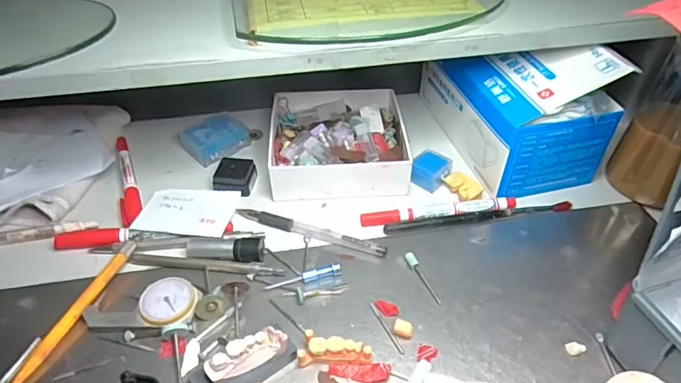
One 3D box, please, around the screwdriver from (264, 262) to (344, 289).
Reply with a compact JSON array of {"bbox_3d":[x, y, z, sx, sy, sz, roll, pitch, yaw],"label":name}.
[{"bbox_3d":[-0.028,0.065,0.352,0.058,0.009,0.008,-11,44,-10],"label":"screwdriver"}]

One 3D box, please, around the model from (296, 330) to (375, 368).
[{"bbox_3d":[-0.004,0.101,0.304,0.047,0.016,0.018,-2,43,-1],"label":"model"}]

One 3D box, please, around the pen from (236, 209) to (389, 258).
[{"bbox_3d":[-0.025,0.031,0.389,0.131,0.009,0.015,14,45,16],"label":"pen"}]

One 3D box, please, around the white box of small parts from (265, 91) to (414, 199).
[{"bbox_3d":[-0.002,-0.051,0.456,0.130,0.034,0.144,-1,43,0],"label":"white box of small parts"}]

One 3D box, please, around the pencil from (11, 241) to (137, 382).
[{"bbox_3d":[-0.186,0.085,0.332,0.013,0.012,0.126,14,45,16],"label":"pencil"}]

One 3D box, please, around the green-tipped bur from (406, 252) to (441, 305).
[{"bbox_3d":[0.062,0.065,0.351,0.007,0.004,0.048,-16,45,-15],"label":"green-tipped bur"}]

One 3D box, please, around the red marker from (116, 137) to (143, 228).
[{"bbox_3d":[-0.200,-0.013,0.437,0.018,0.010,0.131,-17,45,-17],"label":"red marker"}]

